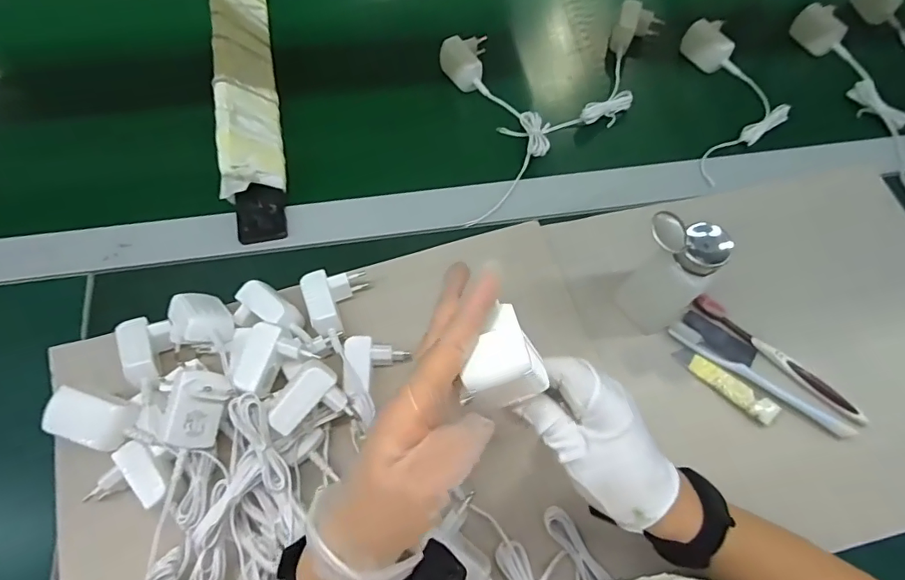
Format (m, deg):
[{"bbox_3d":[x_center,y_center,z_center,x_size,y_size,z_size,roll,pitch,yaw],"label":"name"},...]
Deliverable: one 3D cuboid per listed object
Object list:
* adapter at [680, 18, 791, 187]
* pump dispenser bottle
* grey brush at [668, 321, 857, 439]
[{"bbox_3d":[0.349,-0.232,0.606,0.111,0.034,0.228,4,68,1],"label":"adapter"},{"bbox_3d":[0.194,-0.016,0.445,0.065,0.141,0.062,0,68,0],"label":"pump dispenser bottle"},{"bbox_3d":[0.292,0.086,0.481,0.179,0.010,0.017,35,71,13],"label":"grey brush"}]

